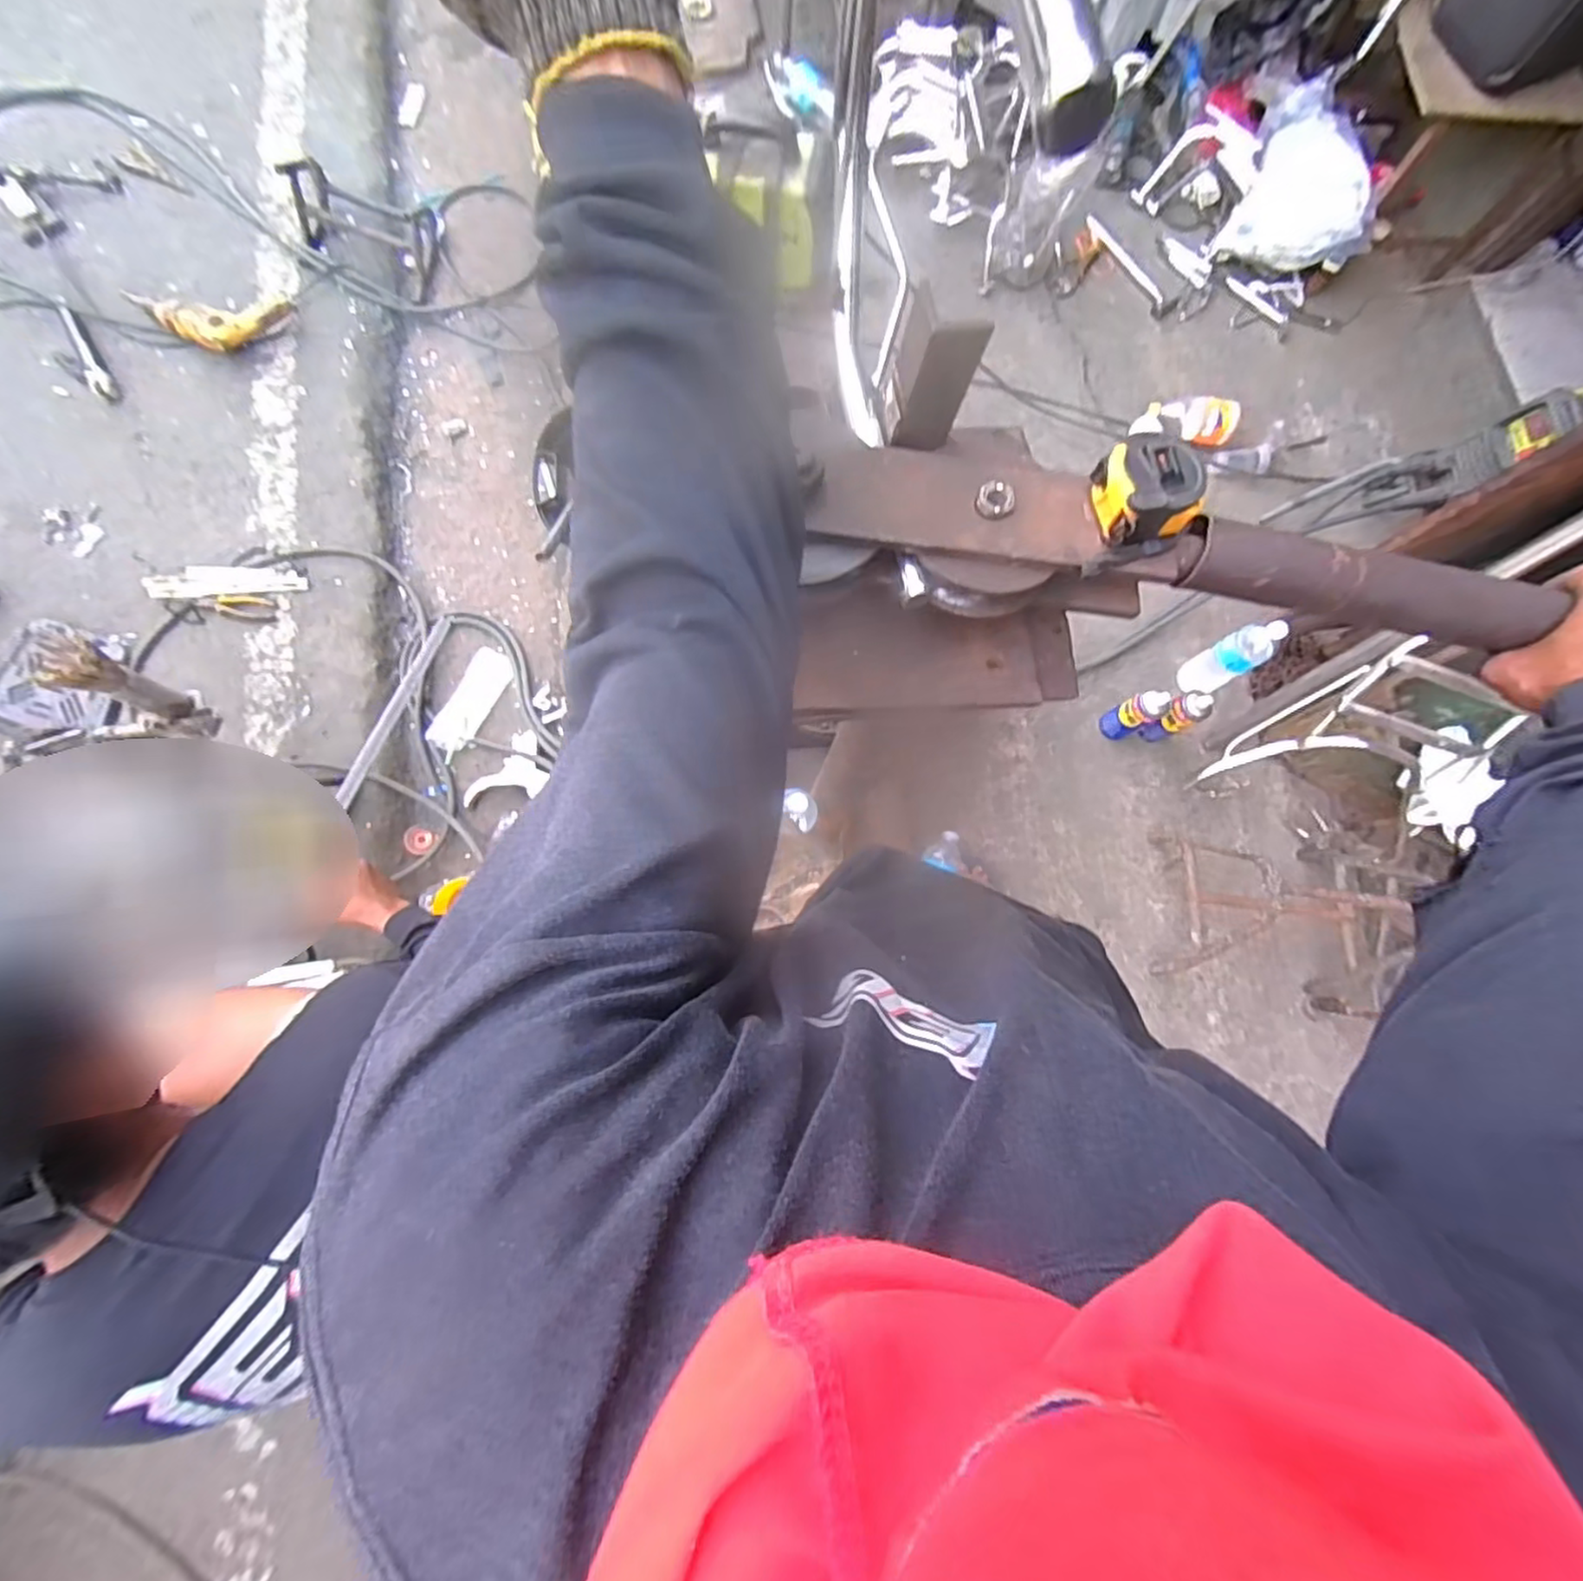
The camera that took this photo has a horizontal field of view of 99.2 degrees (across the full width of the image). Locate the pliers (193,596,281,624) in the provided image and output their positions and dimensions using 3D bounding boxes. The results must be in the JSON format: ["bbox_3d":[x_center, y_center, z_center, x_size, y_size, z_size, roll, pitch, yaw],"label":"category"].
[{"bbox_3d":[-1.136,-0.374,1.381,0.146,0.010,0.062,1,70,-16],"label":"pliers"}]

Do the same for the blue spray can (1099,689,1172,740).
[{"bbox_3d":[0.676,-0.150,1.335,0.063,0.158,0.059,1,78,-6],"label":"blue spray can"}]

